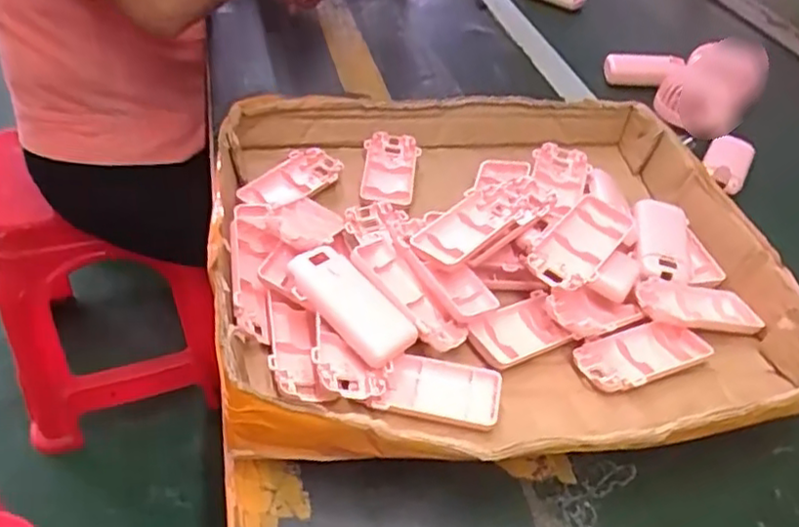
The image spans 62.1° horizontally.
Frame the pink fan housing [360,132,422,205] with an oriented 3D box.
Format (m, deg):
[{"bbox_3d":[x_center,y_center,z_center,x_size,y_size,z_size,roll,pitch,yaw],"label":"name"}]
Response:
[{"bbox_3d":[-0.009,-0.085,0.602,0.049,0.028,0.091,4,42,-1],"label":"pink fan housing"}]

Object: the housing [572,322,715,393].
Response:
[{"bbox_3d":[0.175,0.065,0.472,0.100,0.011,0.044,-14,45,-20],"label":"housing"}]

